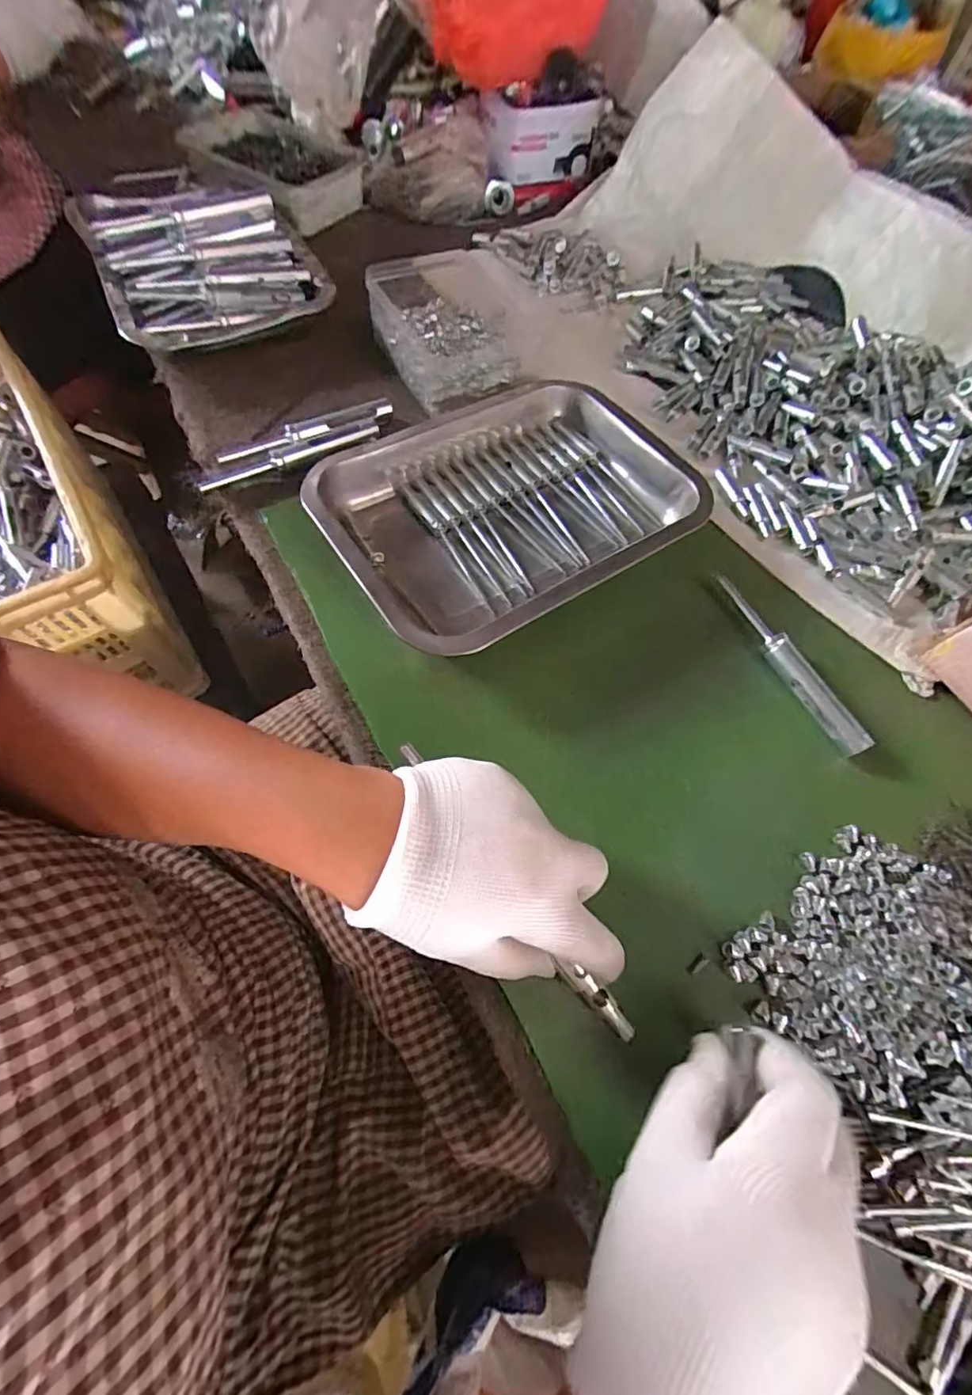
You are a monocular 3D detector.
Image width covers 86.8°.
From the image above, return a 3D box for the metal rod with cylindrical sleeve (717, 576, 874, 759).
[{"bbox_3d":[0.201,-0.024,0.344,0.017,0.016,0.140,-24,68,-14],"label":"metal rod with cylindrical sleeve"}]

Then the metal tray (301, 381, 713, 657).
[{"bbox_3d":[0.017,-0.140,0.371,0.249,0.036,0.190,-32,70,-16],"label":"metal tray"}]

